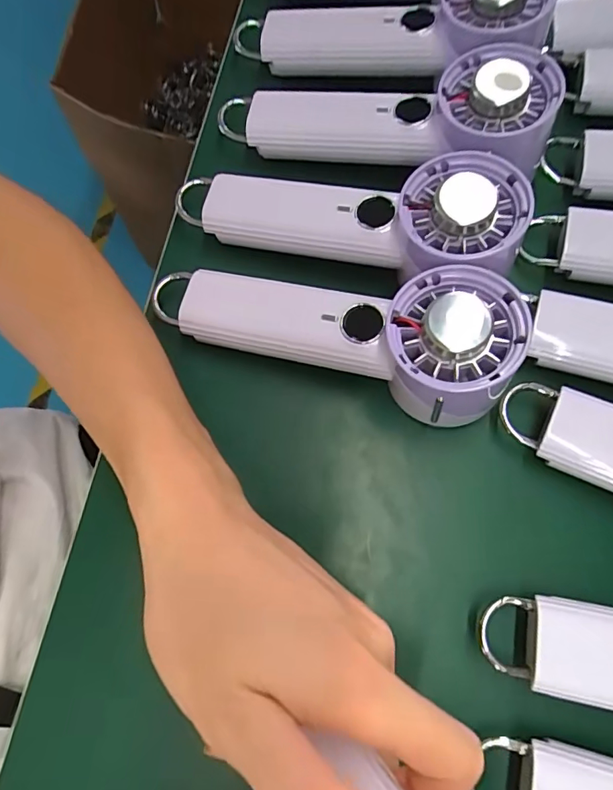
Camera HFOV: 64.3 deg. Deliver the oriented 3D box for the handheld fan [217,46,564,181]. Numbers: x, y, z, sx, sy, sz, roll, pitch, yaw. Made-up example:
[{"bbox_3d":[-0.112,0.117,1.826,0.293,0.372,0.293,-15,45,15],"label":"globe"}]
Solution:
[{"bbox_3d":[0.044,-0.167,0.292,0.192,0.045,0.070,11,73,24],"label":"handheld fan"}]

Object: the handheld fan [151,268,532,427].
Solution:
[{"bbox_3d":[0.010,-0.033,0.260,0.193,0.060,0.064,12,74,18],"label":"handheld fan"}]

